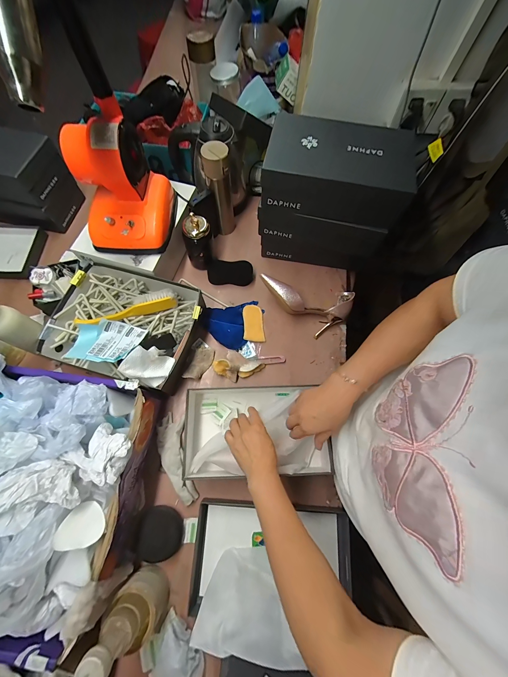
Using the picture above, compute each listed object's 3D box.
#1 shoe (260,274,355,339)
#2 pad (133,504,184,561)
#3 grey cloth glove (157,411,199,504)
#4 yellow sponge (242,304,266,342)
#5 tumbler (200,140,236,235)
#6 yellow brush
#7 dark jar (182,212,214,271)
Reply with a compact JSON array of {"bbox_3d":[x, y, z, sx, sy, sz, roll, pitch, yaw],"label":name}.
[{"bbox_3d":[0.128,-0.089,0.652,0.245,0.079,0.126,17,70,-11],"label":"shoe"},{"bbox_3d":[-0.188,0.393,0.511,0.088,0.022,0.086,1,70,-2],"label":"pad"},{"bbox_3d":[-0.173,0.263,0.563,0.066,0.024,0.187,-17,72,-8],"label":"grey cloth glove"},{"bbox_3d":[-0.002,-0.043,0.681,0.052,0.011,0.102,-2,70,-3],"label":"yellow sponge"},{"bbox_3d":[-0.092,-0.395,0.698,0.070,0.245,0.059,-3,70,-3],"label":"tumbler"},{"bbox_3d":[-0.301,-0.070,0.614,0.227,0.044,0.047,-22,72,-9],"label":"yellow brush"},{"bbox_3d":[-0.144,-0.248,0.678,0.075,0.145,0.065,-12,71,-6],"label":"dark jar"}]

